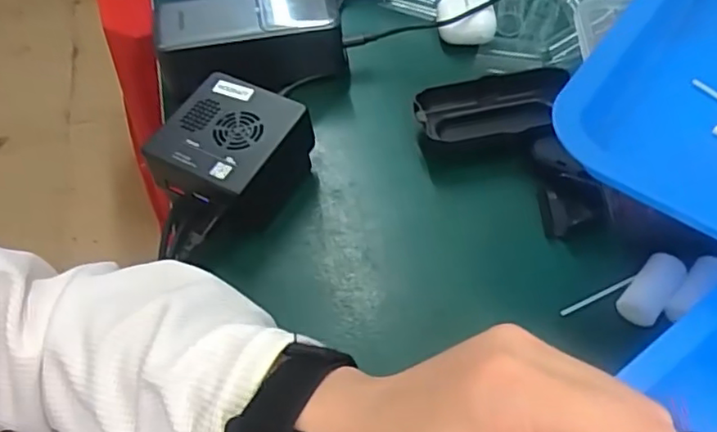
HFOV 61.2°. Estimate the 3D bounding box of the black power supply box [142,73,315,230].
[{"bbox_3d":[-0.078,-0.034,0.378,0.076,0.056,0.081,20,57,16],"label":"black power supply box"}]

